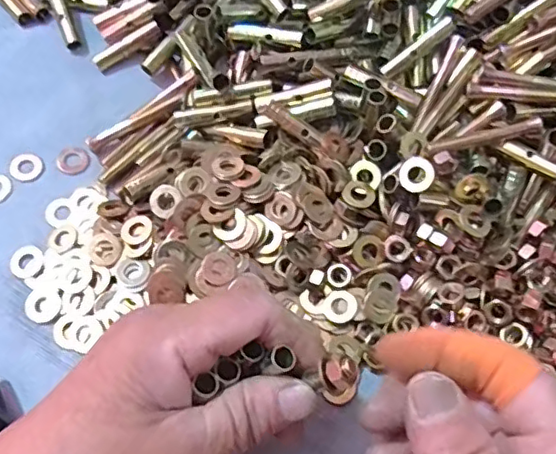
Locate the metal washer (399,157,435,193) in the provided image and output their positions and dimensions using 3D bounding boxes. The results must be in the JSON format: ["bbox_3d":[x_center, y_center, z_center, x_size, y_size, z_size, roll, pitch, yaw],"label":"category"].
[{"bbox_3d":[0.067,-0.025,0.284,0.016,0.004,0.017,37,99,20],"label":"metal washer"}]

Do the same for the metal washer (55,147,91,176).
[{"bbox_3d":[-0.112,-0.036,0.323,0.017,0.004,0.016,1,64,-1],"label":"metal washer"}]

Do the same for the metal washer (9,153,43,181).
[{"bbox_3d":[-0.136,-0.032,0.318,0.017,0.004,0.015,-41,72,-18],"label":"metal washer"}]

